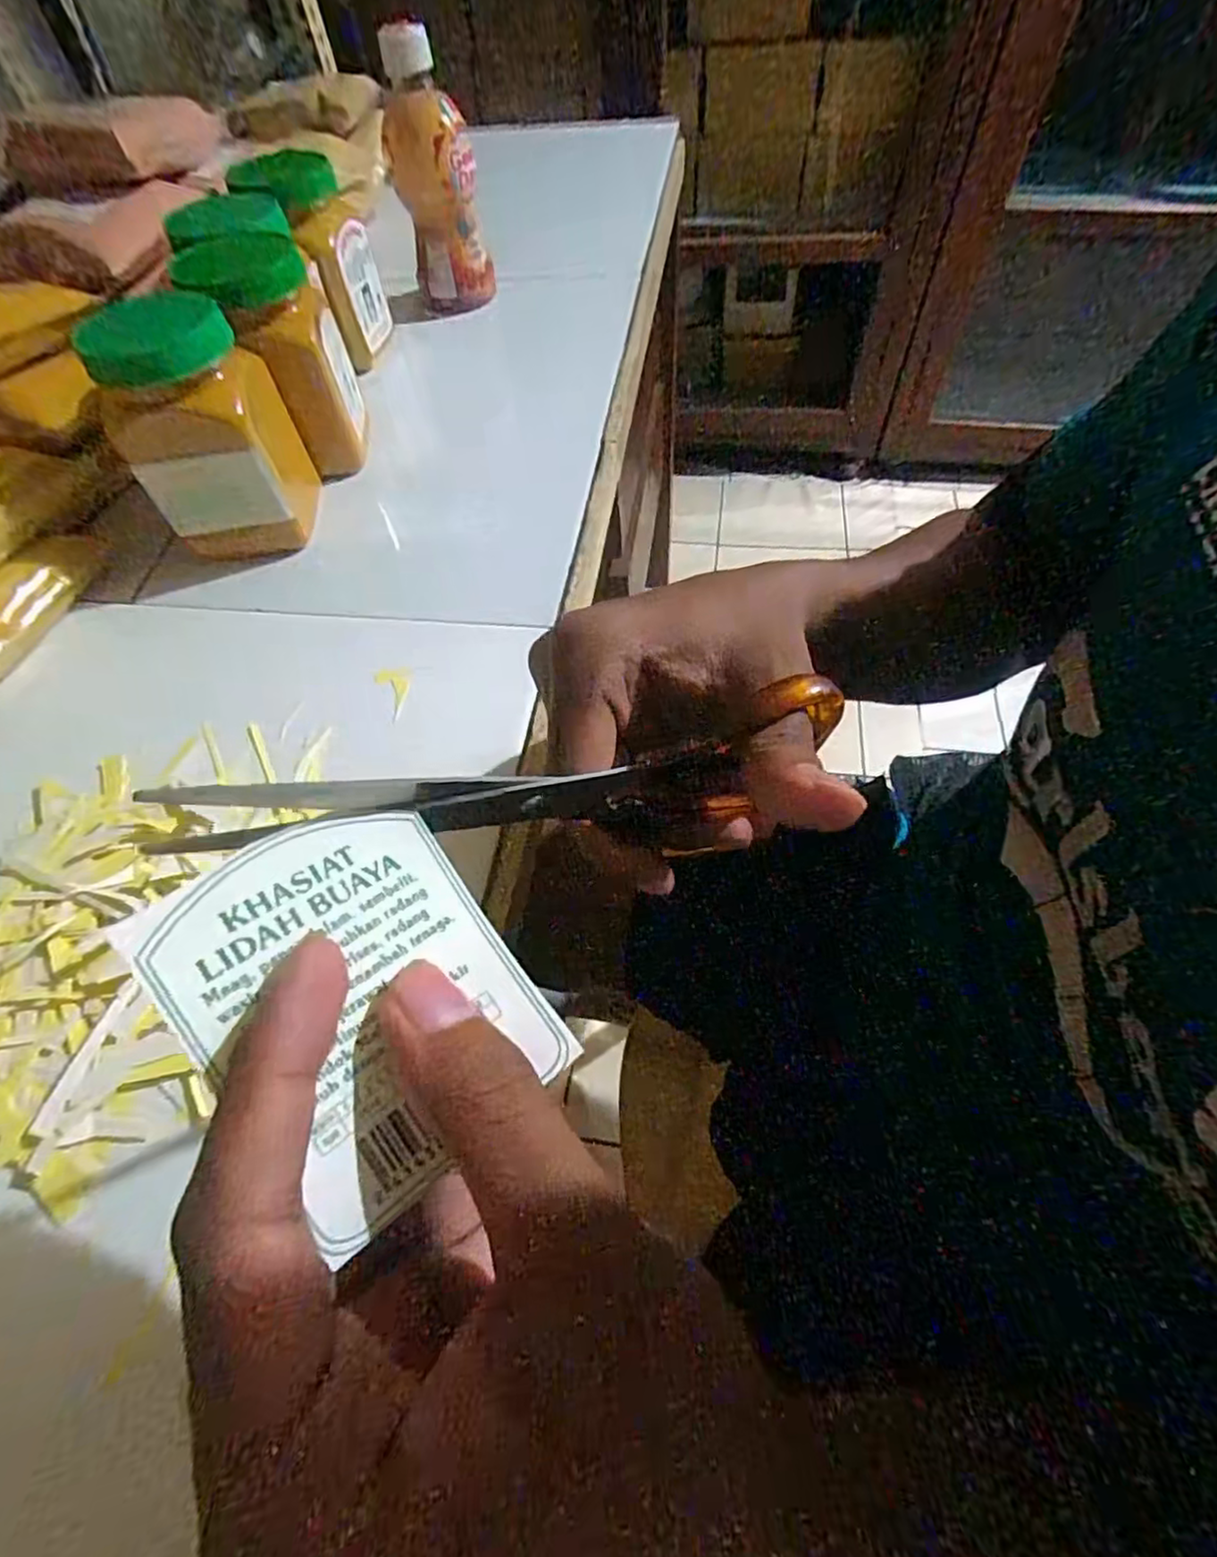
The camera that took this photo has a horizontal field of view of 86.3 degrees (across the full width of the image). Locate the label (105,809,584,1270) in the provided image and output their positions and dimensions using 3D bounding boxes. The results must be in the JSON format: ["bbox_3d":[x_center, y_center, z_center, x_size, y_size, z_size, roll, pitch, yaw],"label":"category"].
[{"bbox_3d":[-0.046,0.041,0.126,0.056,0.008,0.071,-34,92,-35],"label":"label"}]

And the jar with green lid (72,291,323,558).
[{"bbox_3d":[-0.202,-0.175,0.329,0.068,0.106,0.060,-15,58,-6],"label":"jar with green lid"}]

